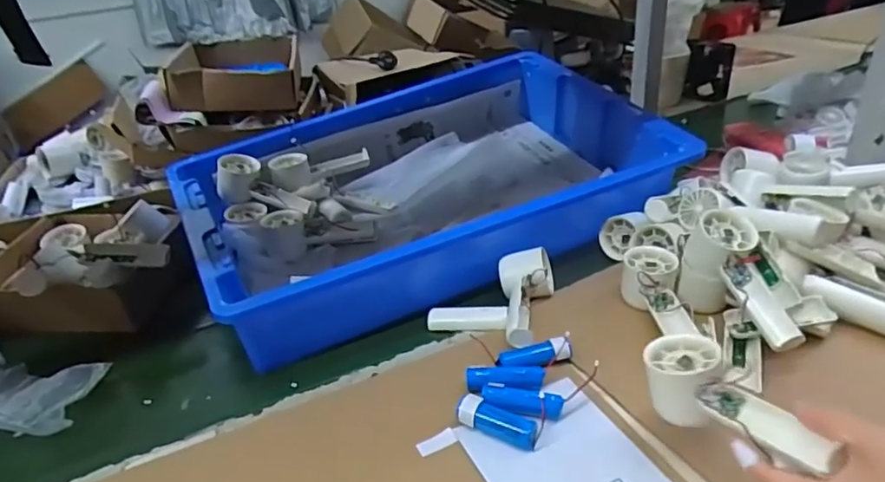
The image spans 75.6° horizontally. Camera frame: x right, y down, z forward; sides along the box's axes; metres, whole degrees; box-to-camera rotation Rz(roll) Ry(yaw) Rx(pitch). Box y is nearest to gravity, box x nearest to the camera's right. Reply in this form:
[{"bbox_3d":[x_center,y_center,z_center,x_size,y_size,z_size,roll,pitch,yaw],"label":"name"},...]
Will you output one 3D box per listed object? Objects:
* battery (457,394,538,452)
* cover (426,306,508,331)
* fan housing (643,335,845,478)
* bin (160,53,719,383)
[{"bbox_3d":[0.048,0.161,0.504,0.075,0.024,0.023,15,35,30],"label":"battery"},{"bbox_3d":[0.029,0.089,0.650,0.094,0.020,0.032,6,32,18],"label":"cover"},{"bbox_3d":[0.207,0.123,0.420,0.056,0.049,0.144,-14,31,-15],"label":"fan housing"},{"bbox_3d":[-0.024,-0.076,0.825,0.633,0.157,0.391,-18,33,-21],"label":"bin"}]

